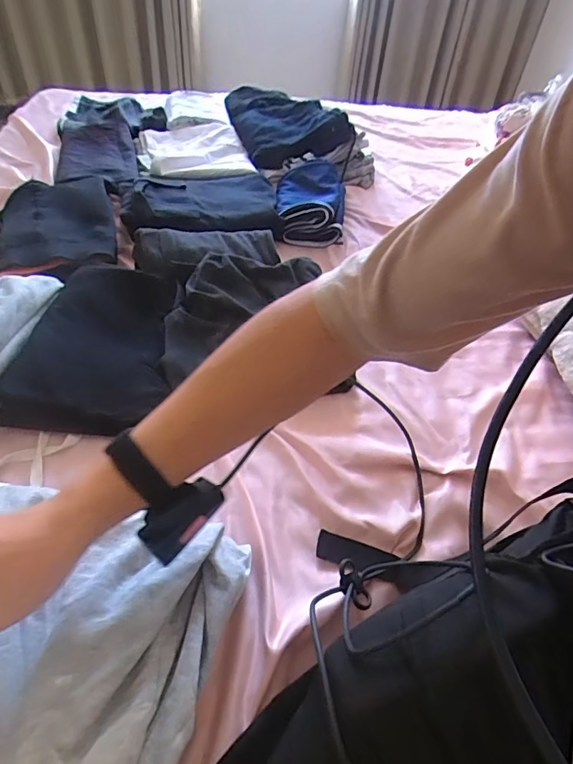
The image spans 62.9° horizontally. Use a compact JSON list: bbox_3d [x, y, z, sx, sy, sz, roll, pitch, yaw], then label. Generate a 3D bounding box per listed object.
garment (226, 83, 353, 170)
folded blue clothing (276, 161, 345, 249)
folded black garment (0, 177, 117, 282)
[{"bbox_3d":[-0.005,-0.736,1.299,0.274,0.057,0.490,-9,46,-15],"label":"garment"},{"bbox_3d":[0.056,-0.405,1.041,0.154,0.083,0.302,3,44,-3],"label":"folded blue clothing"},{"bbox_3d":[-0.414,-0.286,0.857,0.193,0.046,0.387,-10,47,-16],"label":"folded black garment"}]

